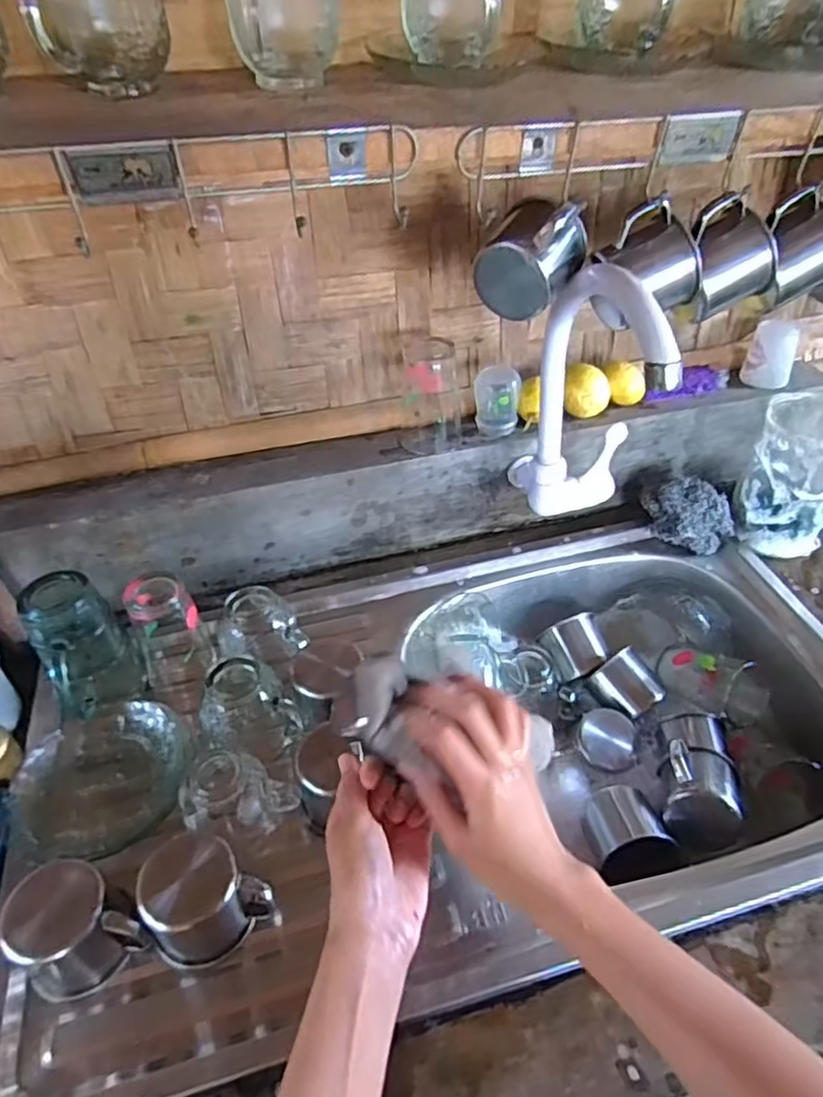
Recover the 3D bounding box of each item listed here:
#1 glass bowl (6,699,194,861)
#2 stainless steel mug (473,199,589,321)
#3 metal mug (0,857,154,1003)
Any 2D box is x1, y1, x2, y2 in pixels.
[{"bbox_3d":[-0.254,0.190,0.542,0.135,0.034,0.128,-1,45,1],"label":"glass bowl"},{"bbox_3d":[0.094,-0.223,0.508,0.079,0.073,0.064,3,43,26],"label":"stainless steel mug"},{"bbox_3d":[-0.230,0.258,0.441,0.073,0.071,0.067,30,52,27],"label":"metal mug"}]

